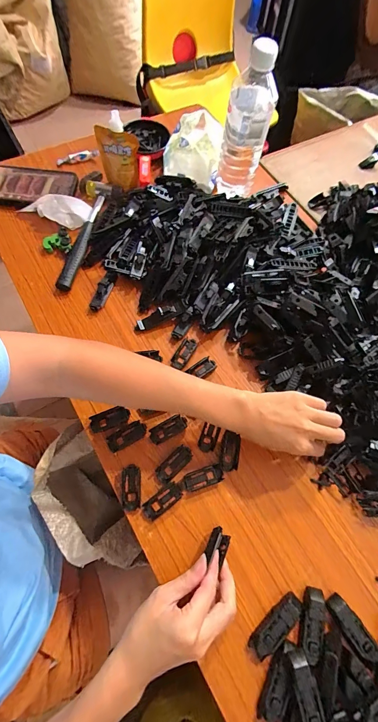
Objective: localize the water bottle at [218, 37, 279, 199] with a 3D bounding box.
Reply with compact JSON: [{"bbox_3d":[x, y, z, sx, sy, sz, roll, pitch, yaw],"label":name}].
[{"bbox_3d":[0.088,-0.359,0.487,0.065,0.192,0.075,9,66,1],"label":"water bottle"}]

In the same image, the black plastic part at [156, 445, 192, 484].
[{"bbox_3d":[-0.018,0.126,0.394,0.051,0.006,0.021,-41,75,-18],"label":"black plastic part"}]

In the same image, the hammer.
[{"bbox_3d":[-0.158,-0.203,0.512,0.060,0.019,0.208,8,66,0],"label":"hammer"}]

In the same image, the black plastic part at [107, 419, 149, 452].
[{"bbox_3d":[-0.077,0.094,0.403,0.050,0.006,0.022,-28,71,-14],"label":"black plastic part"}]

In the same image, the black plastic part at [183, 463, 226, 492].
[{"bbox_3d":[0.018,0.141,0.387,0.047,0.008,0.022,-17,69,-11],"label":"black plastic part"}]

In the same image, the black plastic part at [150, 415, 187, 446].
[{"bbox_3d":[-0.026,0.087,0.410,0.049,0.004,0.021,-27,71,-14],"label":"black plastic part"}]

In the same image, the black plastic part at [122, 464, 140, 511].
[{"bbox_3d":[-0.069,0.150,0.382,0.021,0.005,0.049,-2,67,-4],"label":"black plastic part"}]

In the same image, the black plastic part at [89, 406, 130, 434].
[{"bbox_3d":[-0.100,0.074,0.406,0.049,0.009,0.023,-21,69,-12],"label":"black plastic part"}]

